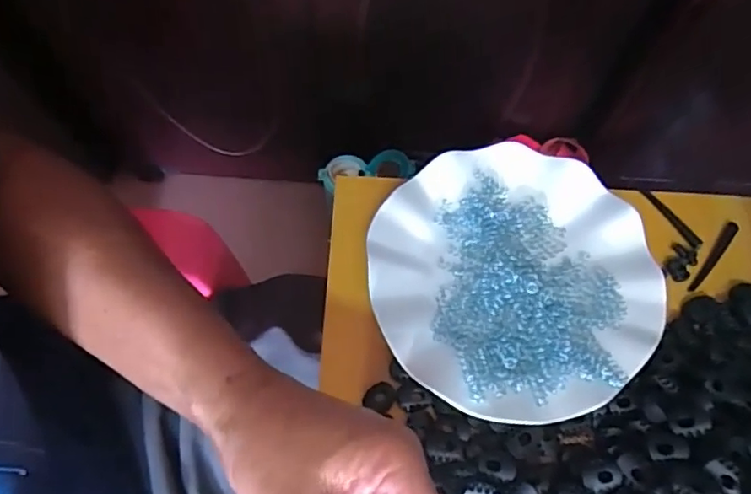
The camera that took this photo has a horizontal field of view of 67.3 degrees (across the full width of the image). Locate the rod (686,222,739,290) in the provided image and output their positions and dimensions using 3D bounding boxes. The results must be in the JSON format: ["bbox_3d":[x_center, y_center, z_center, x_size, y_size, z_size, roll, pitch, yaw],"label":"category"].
[{"bbox_3d":[0.237,0.007,0.394,0.008,0.004,0.063,37,72,12],"label":"rod"}]

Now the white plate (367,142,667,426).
[{"bbox_3d":[0.088,0.018,0.369,0.177,0.019,0.179,-2,69,-2],"label":"white plate"}]

